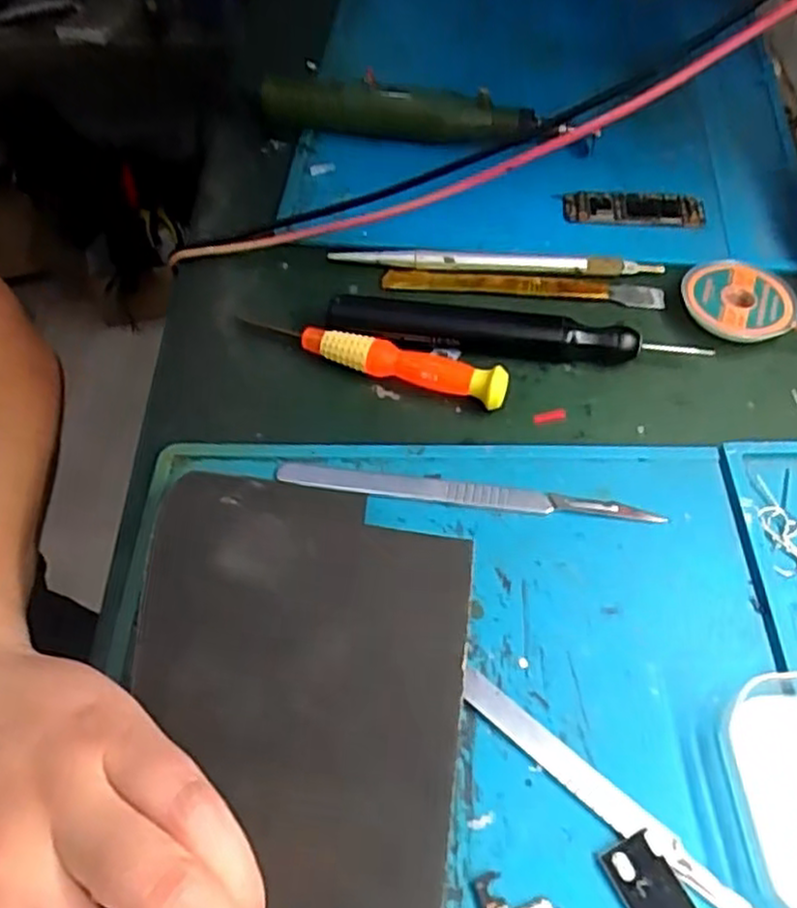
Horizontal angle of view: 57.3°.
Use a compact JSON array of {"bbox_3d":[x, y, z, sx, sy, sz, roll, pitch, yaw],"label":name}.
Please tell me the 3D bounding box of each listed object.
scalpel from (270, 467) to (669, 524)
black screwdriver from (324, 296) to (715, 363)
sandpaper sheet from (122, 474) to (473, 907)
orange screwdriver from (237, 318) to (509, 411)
[{"bbox_3d":[0.023,0.013,0.258,0.133,0.004,0.010,5,56,5],"label":"scalpel"},{"bbox_3d":[0.045,-0.049,0.292,0.145,0.018,0.018,2,56,3],"label":"black screwdriver"},{"bbox_3d":[-0.036,0.103,0.190,0.098,0.021,0.201,3,67,4],"label":"sandpaper sheet"},{"bbox_3d":[-0.010,-0.038,0.288,0.108,0.015,0.012,18,58,13],"label":"orange screwdriver"}]

